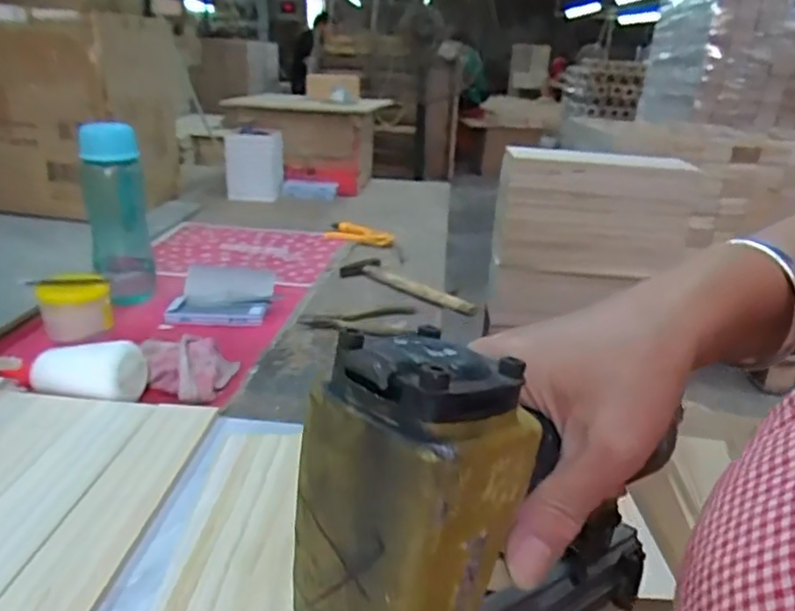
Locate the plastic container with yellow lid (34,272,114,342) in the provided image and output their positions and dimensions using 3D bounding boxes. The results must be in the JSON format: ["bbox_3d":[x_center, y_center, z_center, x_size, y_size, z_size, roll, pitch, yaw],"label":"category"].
[{"bbox_3d":[-0.390,0.002,0.759,0.079,0.067,0.065,-8,25,-27],"label":"plastic container with yellow lid"}]

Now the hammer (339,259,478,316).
[{"bbox_3d":[0.006,-0.028,0.929,0.074,0.025,0.253,-13,27,-36],"label":"hammer"}]

